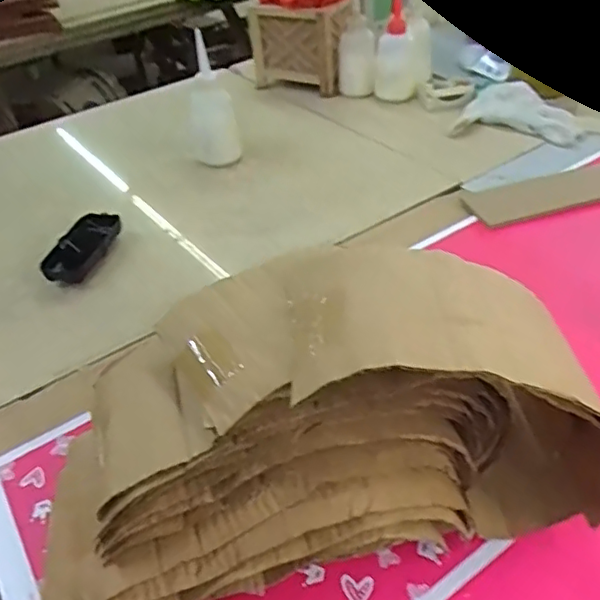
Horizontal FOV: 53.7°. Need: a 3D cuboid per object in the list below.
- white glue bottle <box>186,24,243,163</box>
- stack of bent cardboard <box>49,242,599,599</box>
[{"bbox_3d":[-0.118,-0.255,0.777,0.062,0.156,0.060,-4,40,1],"label":"white glue bottle"},{"bbox_3d":[-0.003,0.070,0.375,0.347,0.171,0.167,-9,40,-5],"label":"stack of bent cardboard"}]

